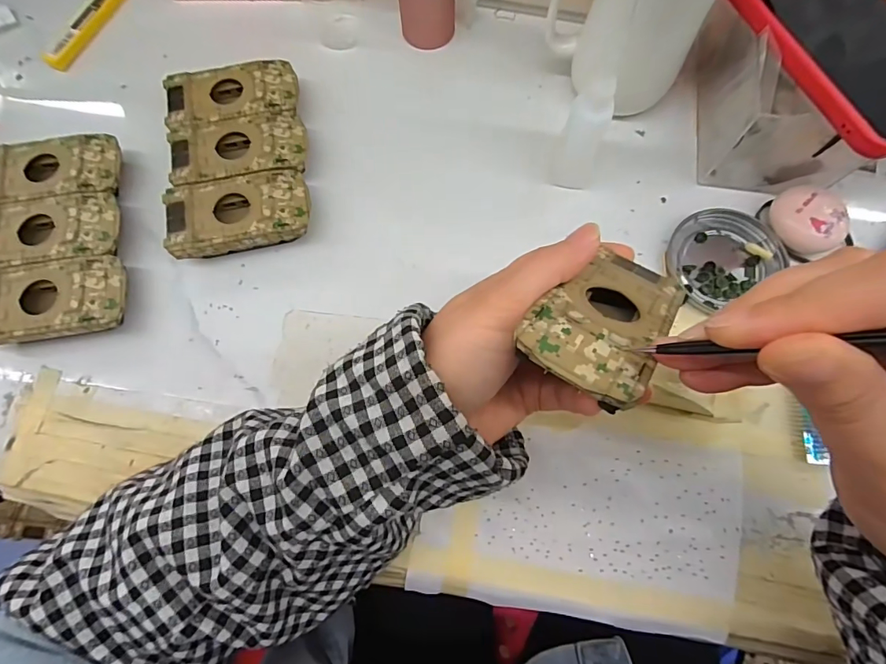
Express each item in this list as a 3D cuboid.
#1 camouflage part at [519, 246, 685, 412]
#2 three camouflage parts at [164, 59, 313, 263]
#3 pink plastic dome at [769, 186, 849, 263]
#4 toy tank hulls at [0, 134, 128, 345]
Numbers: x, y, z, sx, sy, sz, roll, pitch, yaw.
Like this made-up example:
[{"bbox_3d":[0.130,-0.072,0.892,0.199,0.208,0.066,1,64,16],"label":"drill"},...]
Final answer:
[{"bbox_3d":[0.068,-0.007,0.184,0.046,0.013,0.095,39,46,11],"label":"camouflage part"},{"bbox_3d":[-0.149,-0.128,0.329,0.095,0.026,0.150,-9,74,-2],"label":"three camouflage parts"},{"bbox_3d":[0.252,-0.076,0.306,0.042,0.021,0.050,-25,75,-6],"label":"pink plastic dome"},{"bbox_3d":[-0.271,-0.066,0.310,0.093,0.025,0.150,-13,74,-3],"label":"toy tank hulls"}]

